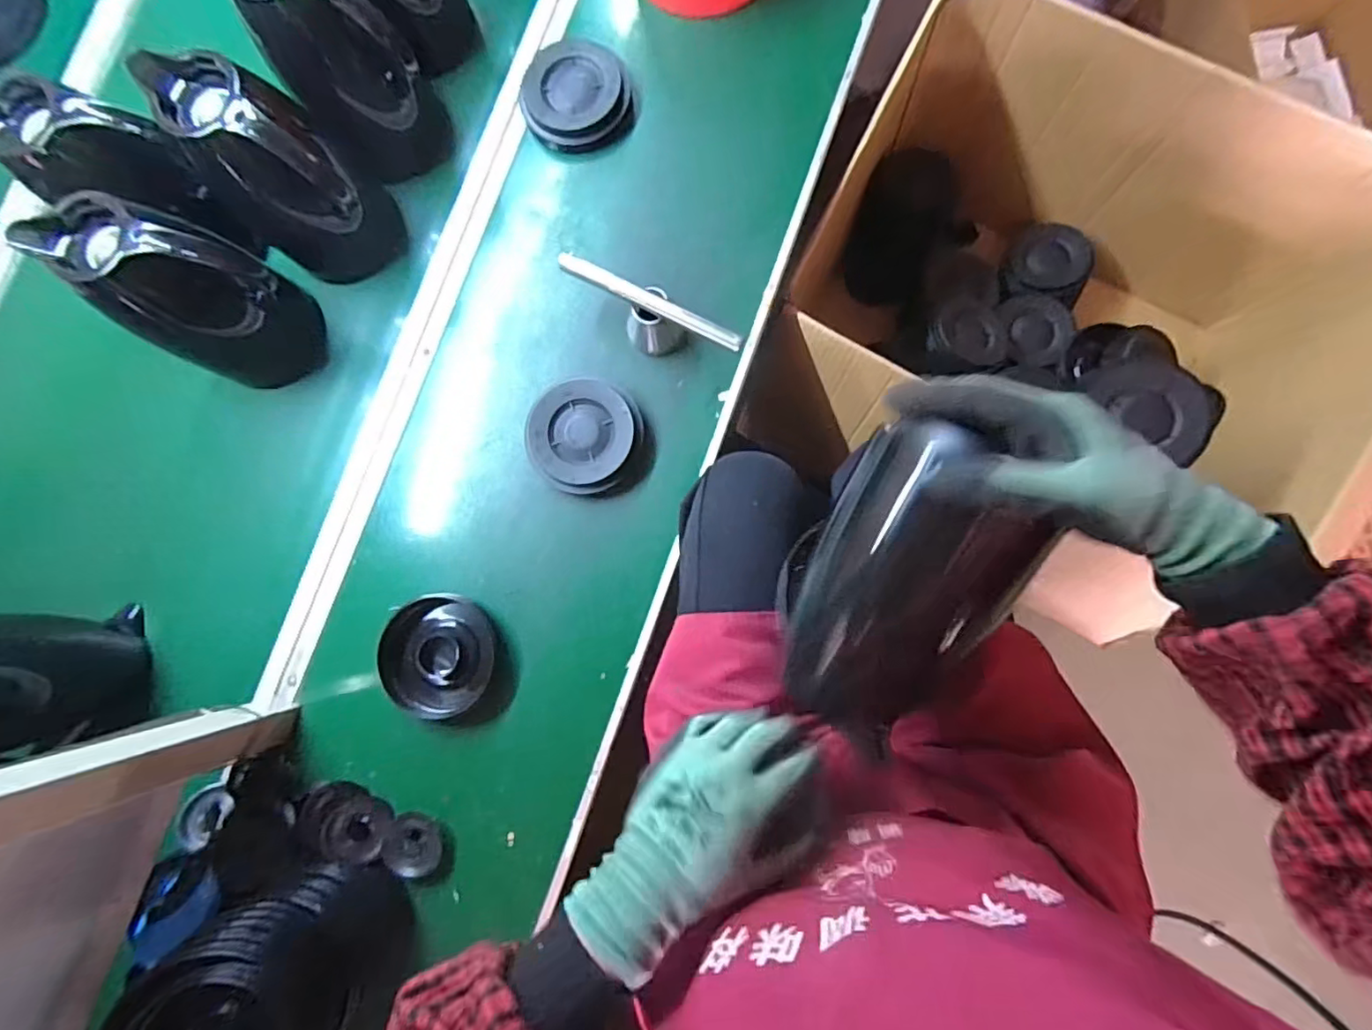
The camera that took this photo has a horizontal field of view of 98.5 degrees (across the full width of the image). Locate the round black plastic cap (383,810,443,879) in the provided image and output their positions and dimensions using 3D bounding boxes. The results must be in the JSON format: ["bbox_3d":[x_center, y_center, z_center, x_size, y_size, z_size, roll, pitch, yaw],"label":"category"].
[{"bbox_3d":[-0.272,0.326,0.586,0.051,0.027,0.051,-1,84,6],"label":"round black plastic cap"}]

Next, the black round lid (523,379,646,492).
[{"bbox_3d":[-0.108,-0.085,0.613,0.114,0.027,0.116,-1,84,6],"label":"black round lid"}]

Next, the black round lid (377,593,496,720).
[{"bbox_3d":[-0.253,0.143,0.600,0.108,0.024,0.119,-7,83,5],"label":"black round lid"}]

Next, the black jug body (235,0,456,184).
[{"bbox_3d":[-0.335,-0.444,0.586,0.117,0.190,0.137,-33,82,1],"label":"black jug body"}]

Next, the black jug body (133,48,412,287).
[{"bbox_3d":[-0.377,-0.317,0.570,0.140,0.201,0.119,42,89,8],"label":"black jug body"}]

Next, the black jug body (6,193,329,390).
[{"bbox_3d":[-0.466,-0.208,0.567,0.118,0.192,0.124,-1,84,6],"label":"black jug body"}]

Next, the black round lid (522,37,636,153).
[{"bbox_3d":[-0.121,-0.465,0.653,0.124,0.032,0.115,-1,84,6],"label":"black round lid"}]

